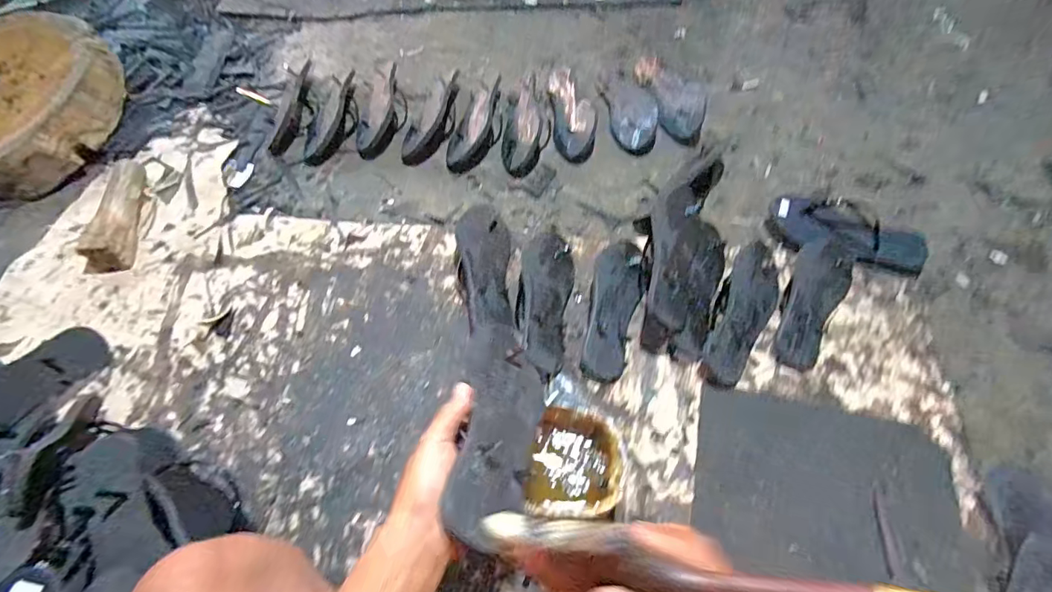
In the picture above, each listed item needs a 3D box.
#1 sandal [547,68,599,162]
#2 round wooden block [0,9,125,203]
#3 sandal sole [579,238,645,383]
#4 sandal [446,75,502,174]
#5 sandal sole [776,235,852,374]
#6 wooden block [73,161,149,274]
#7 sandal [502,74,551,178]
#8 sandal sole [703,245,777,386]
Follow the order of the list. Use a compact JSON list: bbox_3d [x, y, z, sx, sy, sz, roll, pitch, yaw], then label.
[{"bbox_3d":[0.089,-0.365,0.977,0.082,0.046,0.237,-4,59,-2],"label":"sandal"},{"bbox_3d":[-0.943,-0.359,0.937,0.321,0.117,0.369,20,61,12],"label":"round wooden block"},{"bbox_3d":[0.129,0.014,0.741,0.074,0.040,0.227,11,62,9],"label":"sandal sole"},{"bbox_3d":[-0.091,-0.329,0.958,0.074,0.039,0.219,16,61,10],"label":"sandal"},{"bbox_3d":[0.407,0.010,0.713,0.080,0.032,0.207,26,63,15],"label":"sandal sole"},{"bbox_3d":[-0.688,-0.144,0.845,0.062,0.048,0.229,-10,60,-5],"label":"wooden block"},{"bbox_3d":[0.000,-0.335,0.955,0.089,0.056,0.222,5,59,3],"label":"sandal"},{"bbox_3d":[0.309,0.021,0.708,0.069,0.025,0.221,22,62,13],"label":"sandal sole"}]

